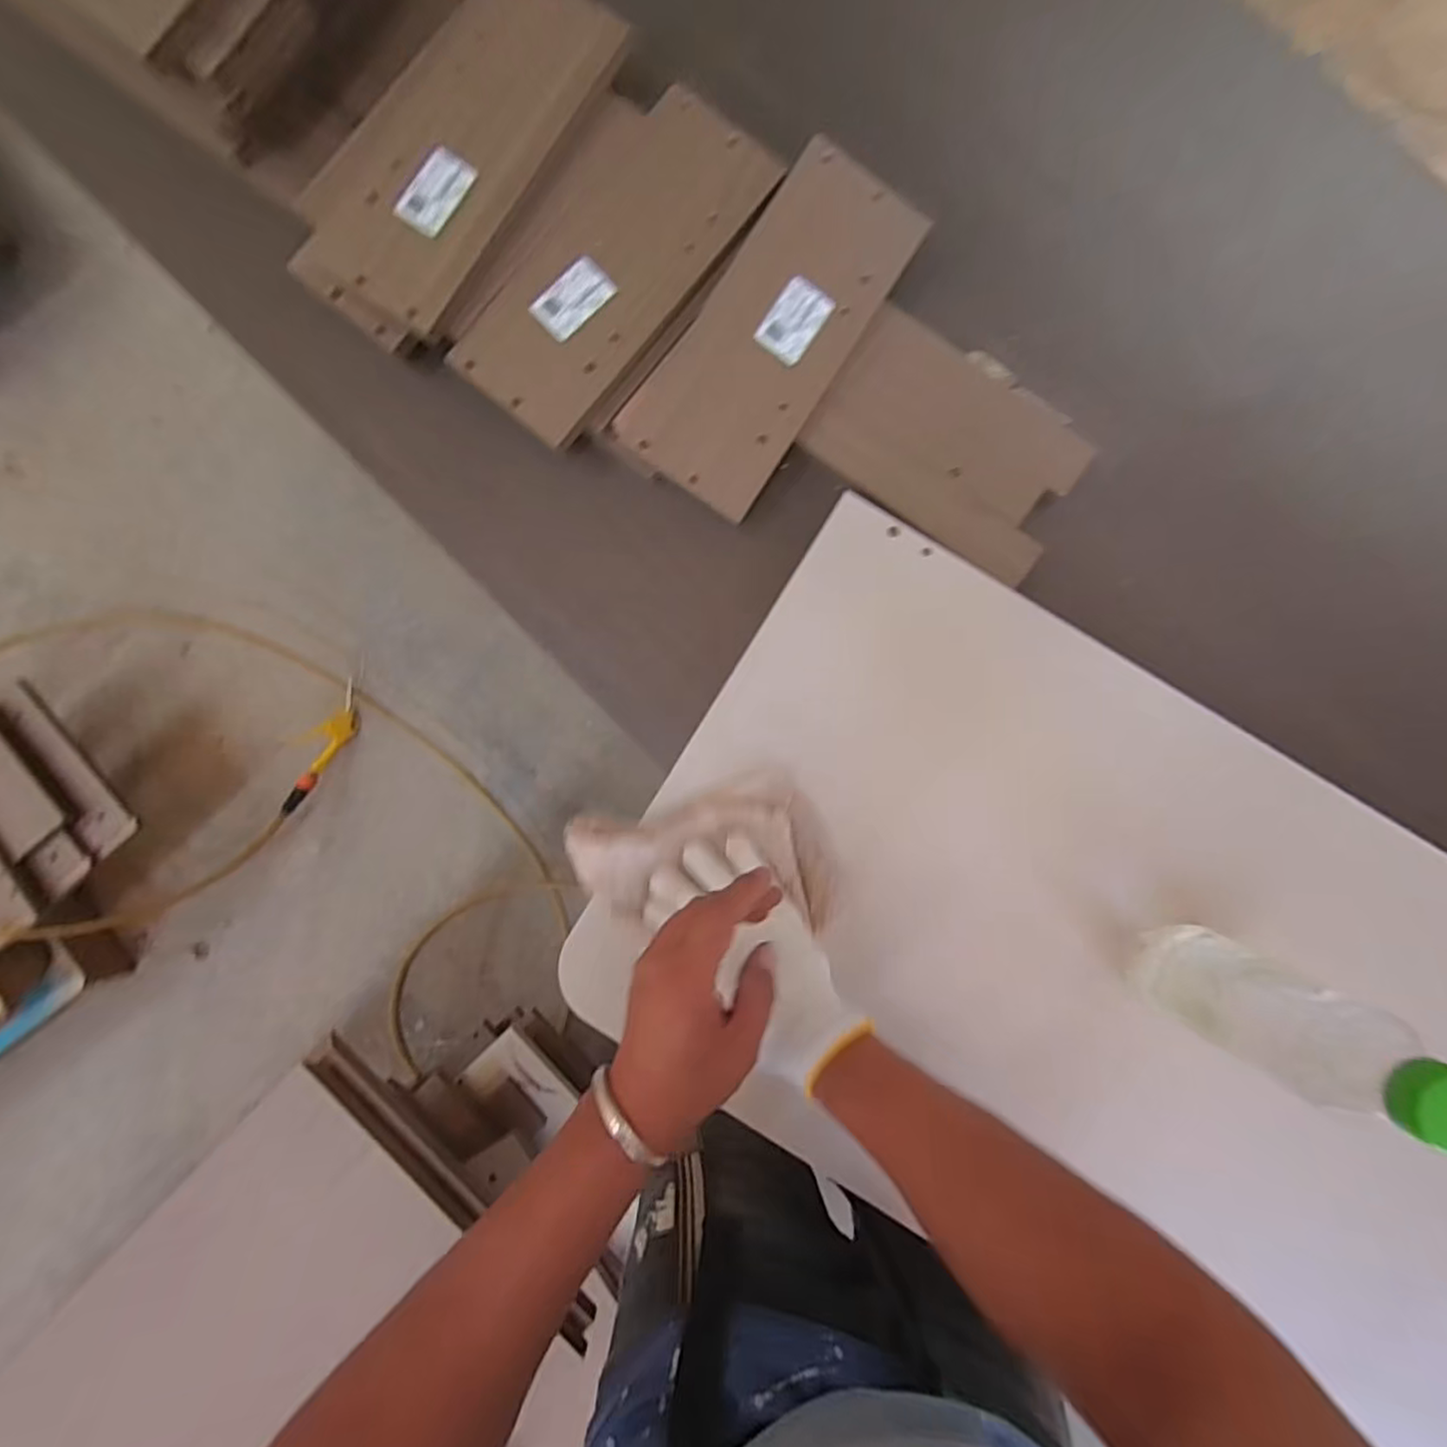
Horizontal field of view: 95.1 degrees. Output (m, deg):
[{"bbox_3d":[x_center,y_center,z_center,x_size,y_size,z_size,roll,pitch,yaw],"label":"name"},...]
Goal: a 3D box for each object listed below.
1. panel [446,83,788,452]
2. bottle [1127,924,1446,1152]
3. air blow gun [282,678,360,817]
[{"bbox_3d":[-0.086,-0.379,0.550,0.123,0.016,0.301,40,91,4],"label":"panel"},{"bbox_3d":[0.349,0.188,0.417,0.059,0.203,0.065,26,90,3],"label":"bottle"},{"bbox_3d":[-0.770,0.040,1.246,0.109,0.033,0.264,20,73,4],"label":"air blow gun"}]

